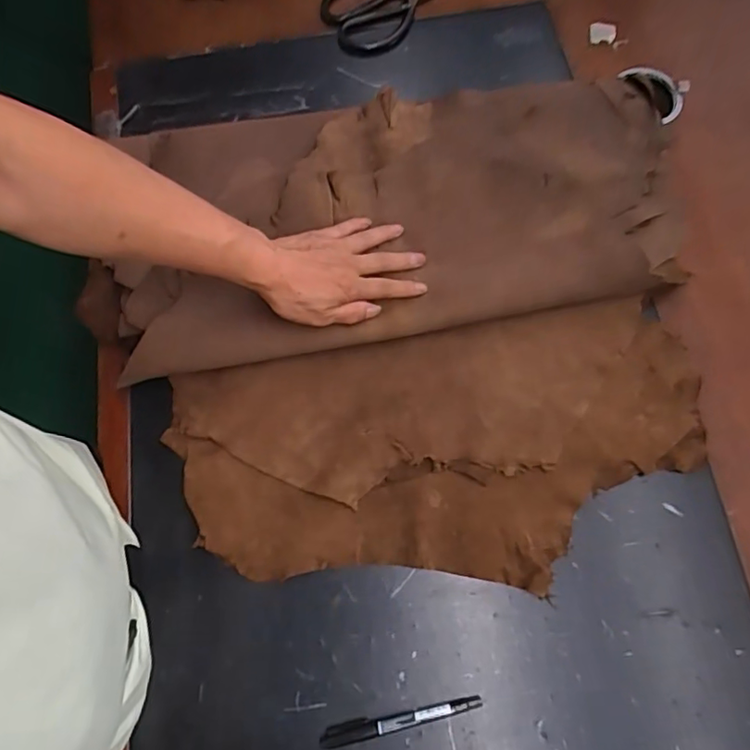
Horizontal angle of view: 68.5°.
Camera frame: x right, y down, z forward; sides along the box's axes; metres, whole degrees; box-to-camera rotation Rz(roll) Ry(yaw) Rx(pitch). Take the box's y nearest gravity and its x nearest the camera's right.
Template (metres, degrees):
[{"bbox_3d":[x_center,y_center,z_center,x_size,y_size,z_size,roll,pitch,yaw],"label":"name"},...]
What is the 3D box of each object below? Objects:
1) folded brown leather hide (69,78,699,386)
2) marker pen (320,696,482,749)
[{"bbox_3d":[0.011,-0.171,0.601,0.646,0.053,0.279,-9,72,-4],"label":"folded brown leather hide"},{"bbox_3d":[0.022,0.293,0.469,0.138,0.007,0.016,-13,73,-5],"label":"marker pen"}]

